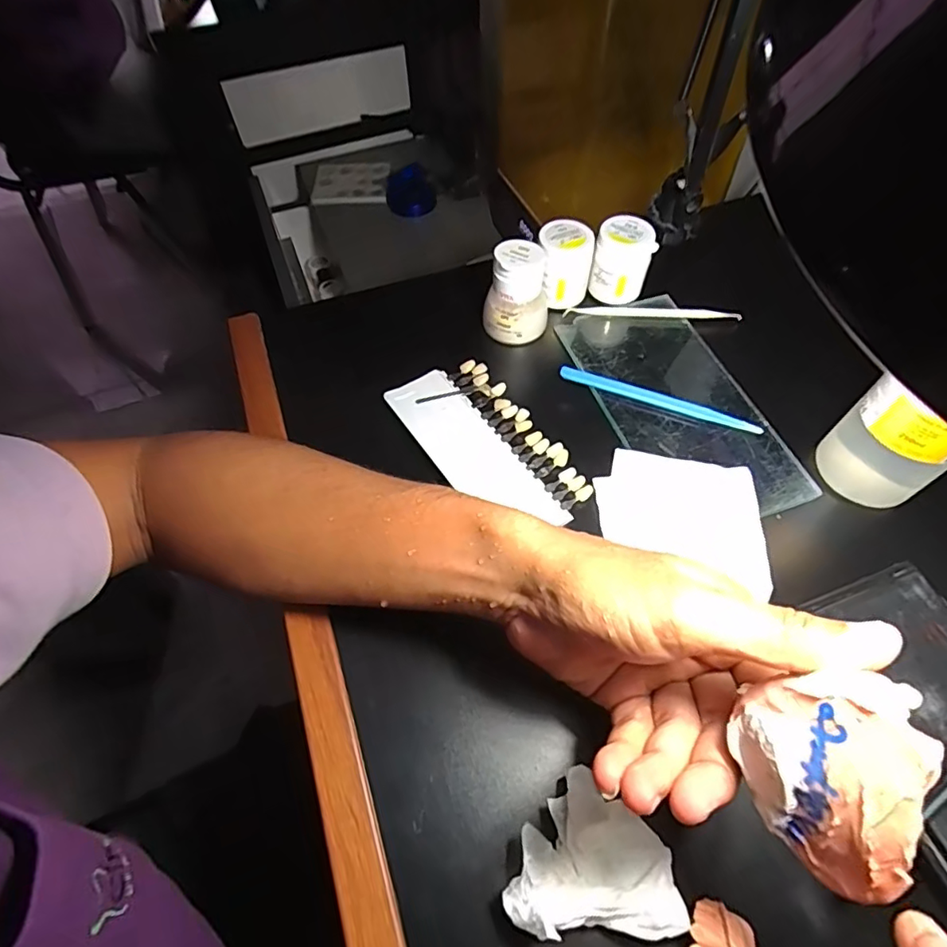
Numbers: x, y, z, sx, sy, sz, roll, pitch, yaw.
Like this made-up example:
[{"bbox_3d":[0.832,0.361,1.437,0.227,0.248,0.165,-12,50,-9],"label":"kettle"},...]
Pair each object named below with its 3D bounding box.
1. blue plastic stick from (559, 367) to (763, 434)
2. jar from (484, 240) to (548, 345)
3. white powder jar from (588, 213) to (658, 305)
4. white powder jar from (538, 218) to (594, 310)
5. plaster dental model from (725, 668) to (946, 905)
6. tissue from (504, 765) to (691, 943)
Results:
[{"bbox_3d":[0.131,-0.053,0.391,0.140,0.009,0.011,19,61,12],"label":"blue plastic stick"},{"bbox_3d":[0.032,-0.138,0.413,0.050,0.062,0.045,3,59,3],"label":"jar"},{"bbox_3d":[0.118,-0.167,0.433,0.042,0.053,0.043,0,59,1],"label":"white powder jar"},{"bbox_3d":[0.072,-0.164,0.435,0.039,0.055,0.041,0,59,1],"label":"white powder jar"},{"bbox_3d":[0.118,0.093,0.178,0.036,0.066,0.051,6,14,-36],"label":"plaster dental model"},{"bbox_3d":[0.053,0.169,0.248,0.073,0.024,0.059,0,59,1],"label":"tissue"}]

